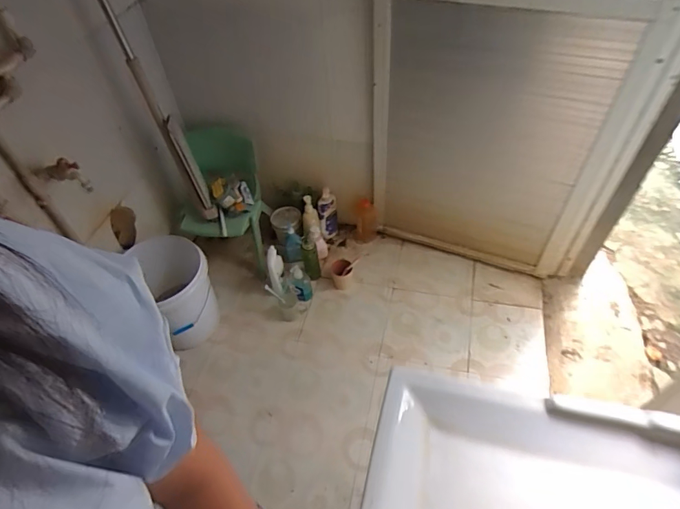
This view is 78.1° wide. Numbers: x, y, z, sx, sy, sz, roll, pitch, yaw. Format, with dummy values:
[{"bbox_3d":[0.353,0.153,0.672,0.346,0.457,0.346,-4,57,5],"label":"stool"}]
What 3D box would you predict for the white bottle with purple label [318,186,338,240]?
[{"bbox_3d":[-0.050,-0.165,1.747,0.077,0.239,0.082,-2,49,2],"label":"white bottle with purple label"}]

